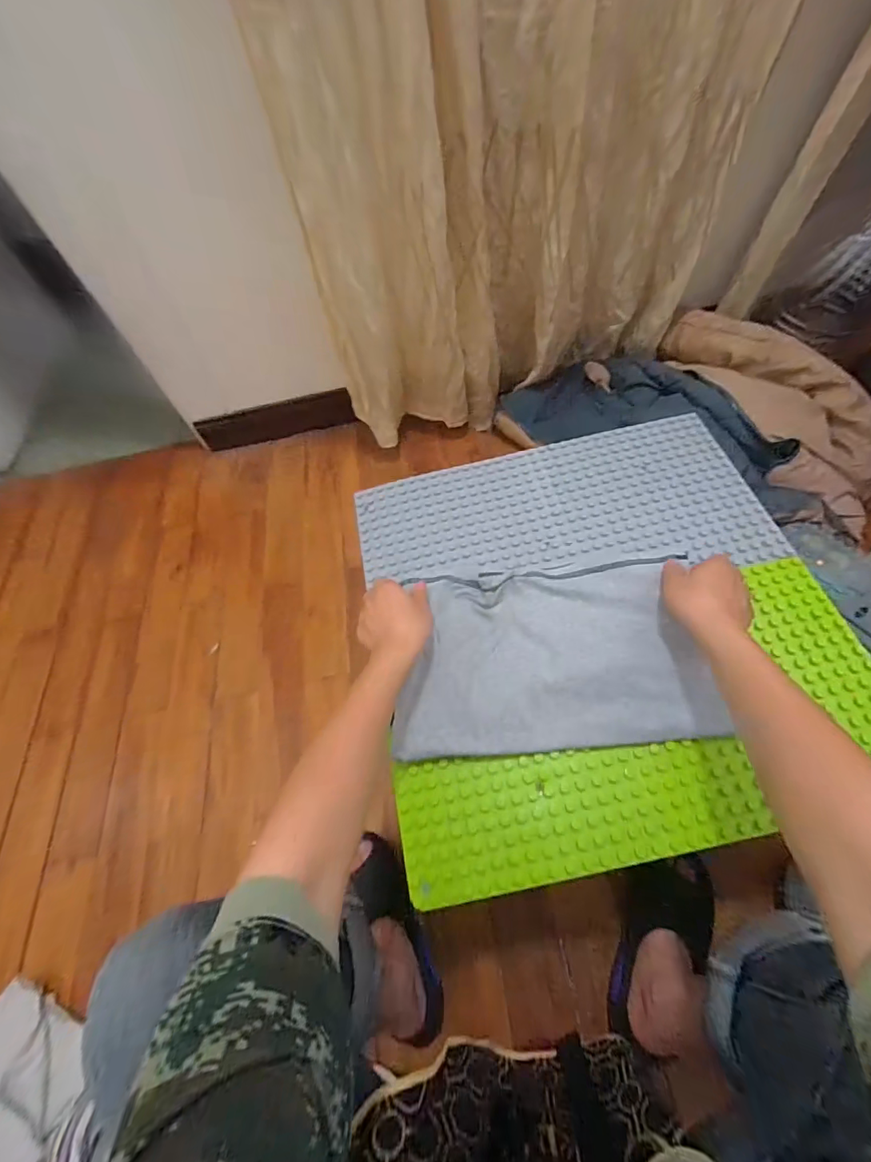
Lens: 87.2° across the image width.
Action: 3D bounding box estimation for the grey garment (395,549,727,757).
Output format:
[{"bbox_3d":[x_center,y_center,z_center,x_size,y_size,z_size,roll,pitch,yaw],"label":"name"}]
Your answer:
[{"bbox_3d":[0.121,0.073,0.493,0.325,0.040,0.202,-4,61,0],"label":"grey garment"}]

